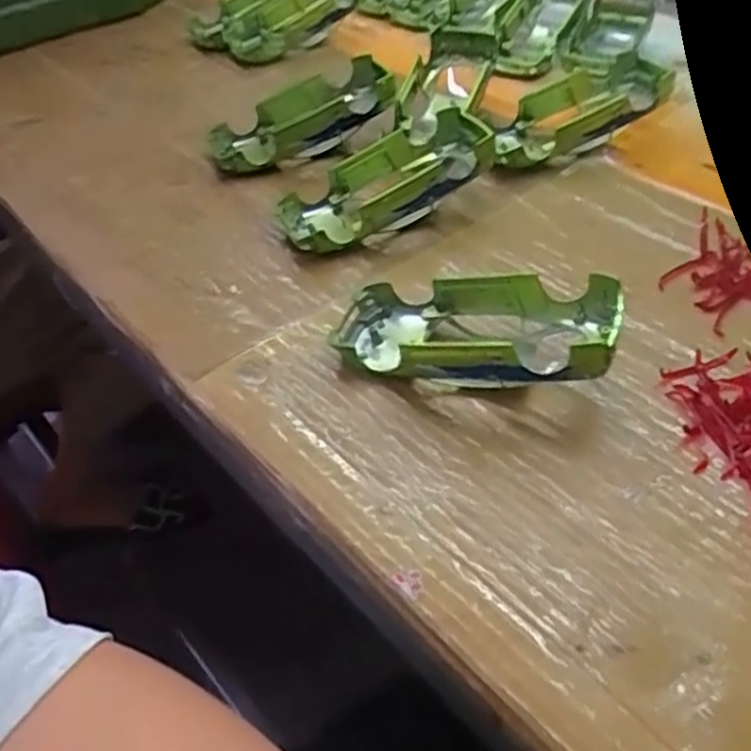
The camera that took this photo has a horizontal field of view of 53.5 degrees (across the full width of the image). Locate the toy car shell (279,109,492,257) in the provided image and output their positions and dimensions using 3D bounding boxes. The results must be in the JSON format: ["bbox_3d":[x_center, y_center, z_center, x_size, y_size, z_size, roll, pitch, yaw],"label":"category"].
[{"bbox_3d":[0.008,-0.114,0.454,0.134,0.033,0.064,-26,39,2],"label":"toy car shell"}]

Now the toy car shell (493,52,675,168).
[{"bbox_3d":[0.136,-0.179,0.510,0.132,0.047,0.060,-16,45,-15],"label":"toy car shell"}]

